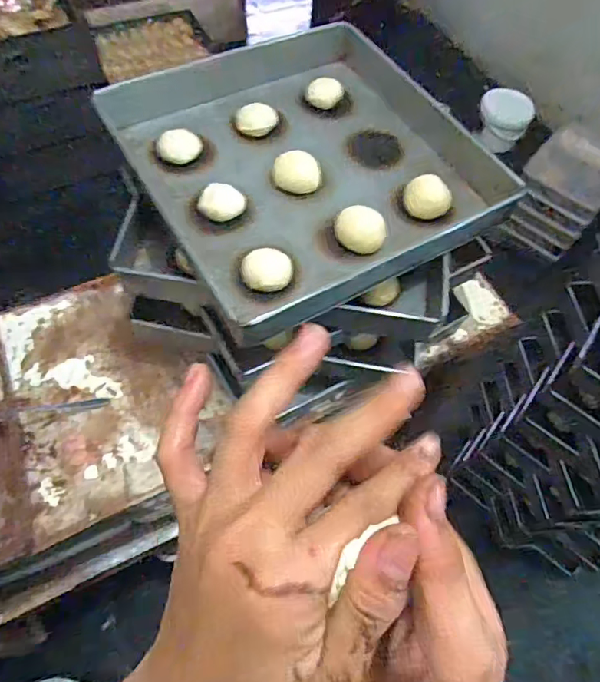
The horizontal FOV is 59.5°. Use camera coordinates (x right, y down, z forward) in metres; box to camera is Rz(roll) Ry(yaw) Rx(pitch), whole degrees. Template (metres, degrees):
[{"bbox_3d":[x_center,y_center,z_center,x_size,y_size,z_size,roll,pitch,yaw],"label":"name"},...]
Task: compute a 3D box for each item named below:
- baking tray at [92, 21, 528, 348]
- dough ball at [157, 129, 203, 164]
[{"bbox_3d":[0.001,-0.238,0.708,0.404,0.075,0.389,-23,64,-16],"label":"baking tray"},{"bbox_3d":[-0.163,-0.264,0.714,0.055,0.025,0.047,4,60,-2],"label":"dough ball"}]

